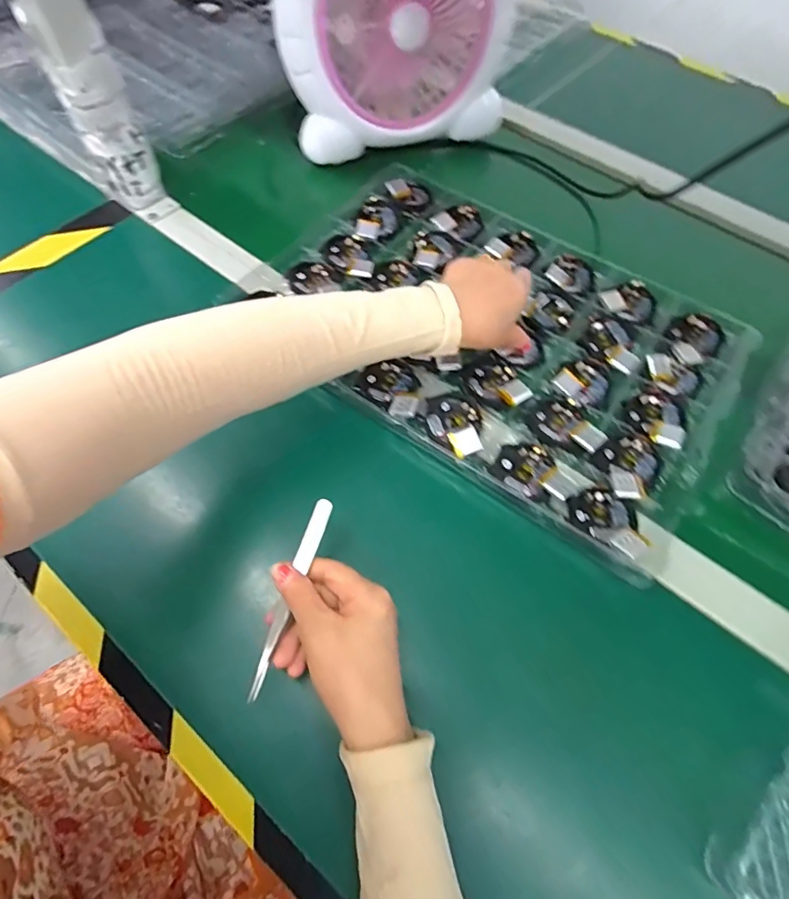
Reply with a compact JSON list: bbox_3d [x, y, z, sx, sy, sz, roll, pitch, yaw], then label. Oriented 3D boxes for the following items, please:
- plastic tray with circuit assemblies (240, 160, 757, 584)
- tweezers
[{"bbox_3d":[0.095,-0.123,0.461,0.433,0.038,0.307,35,66,15],"label":"plastic tray with circuit assemblies"},{"bbox_3d":[-0.068,0.095,0.313,0.011,0.005,0.131,17,75,10],"label":"tweezers"}]

